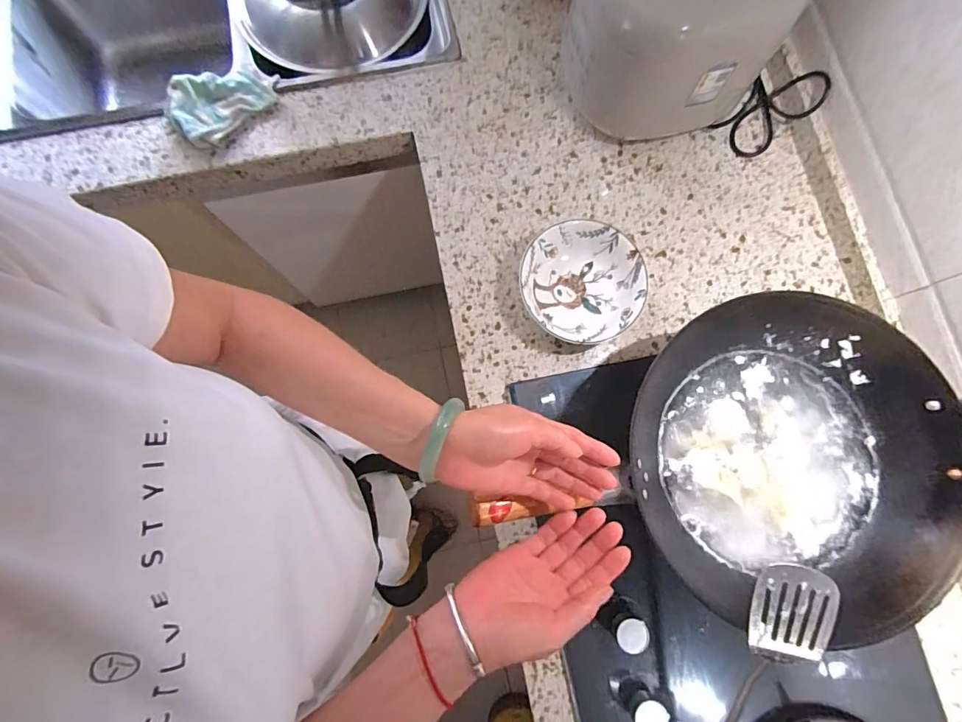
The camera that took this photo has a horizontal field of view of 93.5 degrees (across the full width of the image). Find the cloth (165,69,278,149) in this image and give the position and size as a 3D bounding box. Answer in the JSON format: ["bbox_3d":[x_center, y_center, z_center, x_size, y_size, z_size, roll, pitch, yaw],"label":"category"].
[{"bbox_3d":[-0.393,-0.401,0.691,0.166,0.043,0.097,-42,83,-7],"label":"cloth"}]

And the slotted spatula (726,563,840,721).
[{"bbox_3d":[0.275,0.368,0.481,0.075,0.033,0.353,11,108,2],"label":"slotted spatula"}]

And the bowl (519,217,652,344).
[{"bbox_3d":[0.141,-0.108,0.638,0.164,0.053,0.166,0,80,0],"label":"bowl"}]

